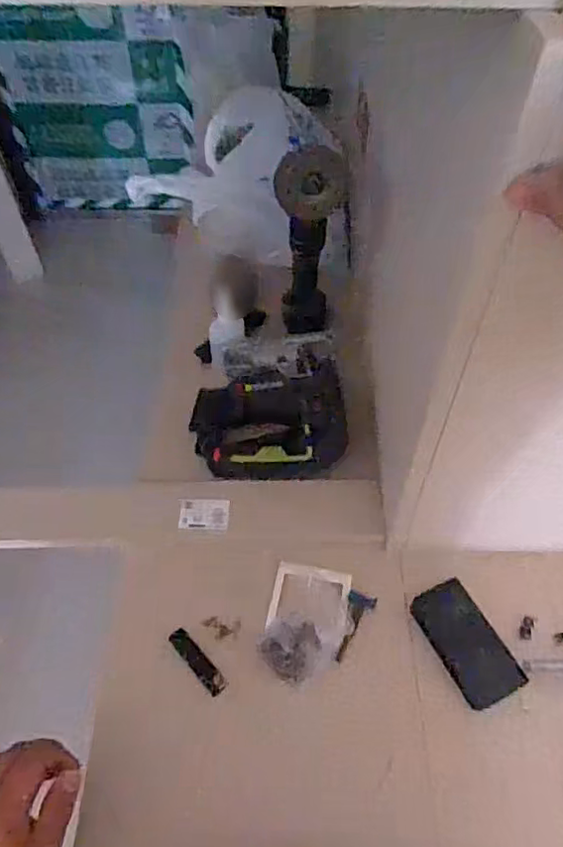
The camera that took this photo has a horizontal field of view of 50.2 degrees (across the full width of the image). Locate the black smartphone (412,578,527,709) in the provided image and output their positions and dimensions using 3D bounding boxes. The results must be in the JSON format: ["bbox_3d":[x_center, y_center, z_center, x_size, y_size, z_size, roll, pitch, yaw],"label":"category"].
[{"bbox_3d":[0.202,0.238,0.659,0.066,0.011,0.129,-22,55,-17],"label":"black smartphone"}]

